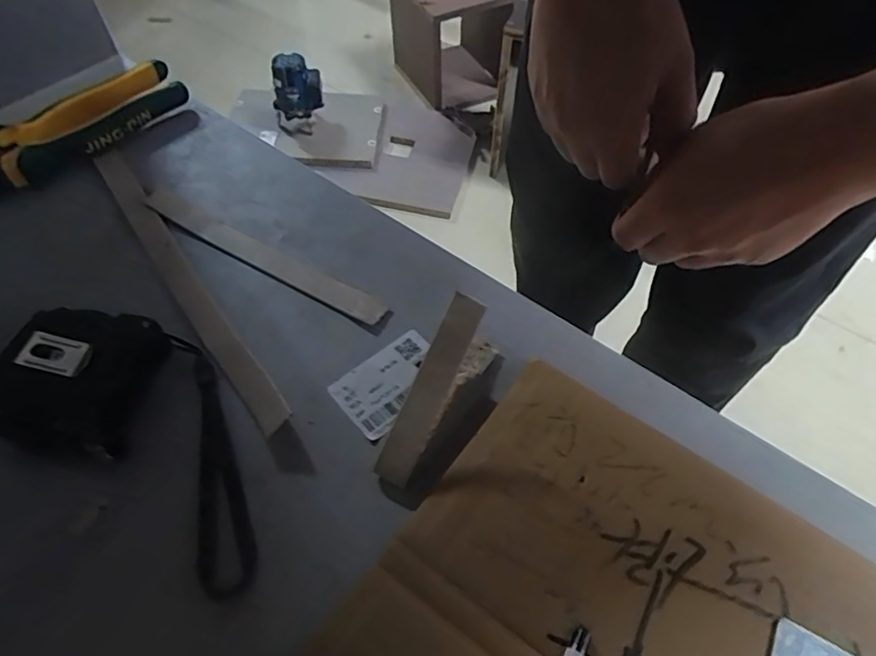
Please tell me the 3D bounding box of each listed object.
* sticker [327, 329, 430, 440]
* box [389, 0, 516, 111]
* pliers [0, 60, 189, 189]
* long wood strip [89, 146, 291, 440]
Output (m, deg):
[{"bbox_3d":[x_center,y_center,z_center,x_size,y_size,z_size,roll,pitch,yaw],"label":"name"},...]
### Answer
[{"bbox_3d":[-0.024,0.028,0.295,0.058,0.004,0.038,-36,63,-23],"label":"sticker"},{"bbox_3d":[0.052,-0.771,1.431,0.293,0.243,0.271,-24,59,-17],"label":"box"},{"bbox_3d":[-0.264,-0.127,0.375,0.048,0.019,0.193,36,62,21],"label":"pliers"},{"bbox_3d":[-0.156,-0.035,0.330,0.017,0.009,0.249,-31,62,-21],"label":"long wood strip"}]

